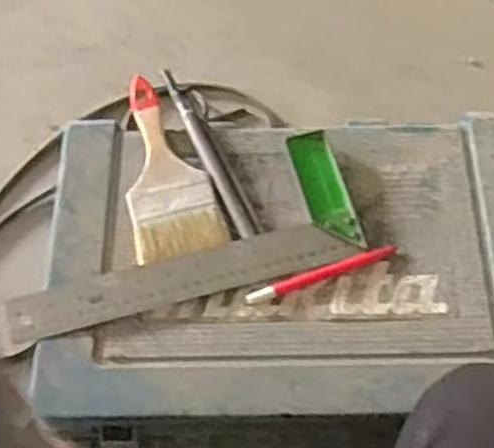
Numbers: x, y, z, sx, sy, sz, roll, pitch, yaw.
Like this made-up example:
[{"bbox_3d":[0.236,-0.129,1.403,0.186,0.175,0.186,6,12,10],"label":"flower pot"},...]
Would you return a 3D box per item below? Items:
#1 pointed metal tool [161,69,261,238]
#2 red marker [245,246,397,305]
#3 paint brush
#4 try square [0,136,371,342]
[{"bbox_3d":[-0.035,-0.067,0.719,0.018,0.013,0.194,-22,62,-9],"label":"pointed metal tool"},{"bbox_3d":[0.062,0.041,0.662,0.131,0.008,0.012,-18,61,-7],"label":"red marker"},{"bbox_3d":[-0.076,-0.056,0.712,0.076,0.011,0.184,-14,61,-5],"label":"paint brush"},{"bbox_3d":[-0.055,0.019,0.676,0.302,0.018,0.115,-19,62,-7],"label":"try square"}]

